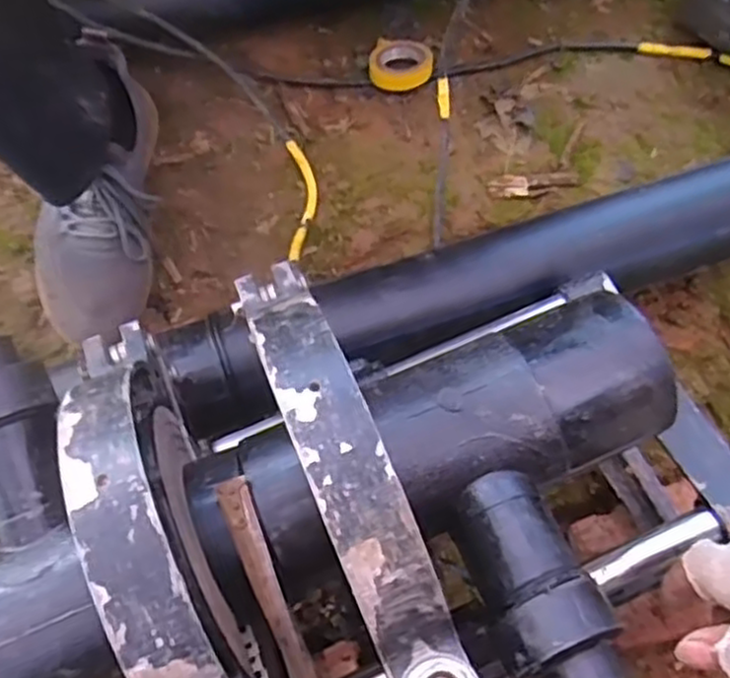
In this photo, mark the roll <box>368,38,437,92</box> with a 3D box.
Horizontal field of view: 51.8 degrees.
[{"bbox_3d":[0.039,-0.296,0.806,0.069,0.021,0.062,7,69,2],"label":"roll"}]

